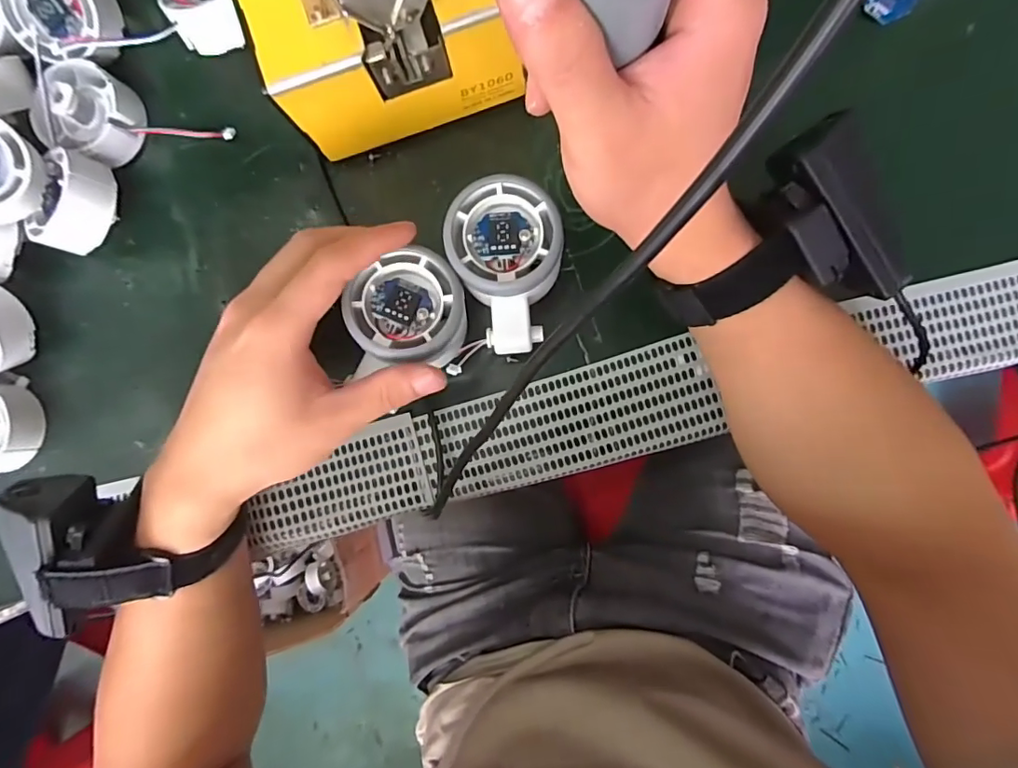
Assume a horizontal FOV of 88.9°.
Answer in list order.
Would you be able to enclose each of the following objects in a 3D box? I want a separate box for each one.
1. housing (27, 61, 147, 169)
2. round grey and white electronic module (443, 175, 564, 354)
[{"bbox_3d":[-0.249,-0.160,0.304,0.052,0.032,0.050,0,89,3],"label":"housing"},{"bbox_3d":[0.001,-0.060,0.279,0.054,0.053,0.083,-13,89,3],"label":"round grey and white electronic module"}]

